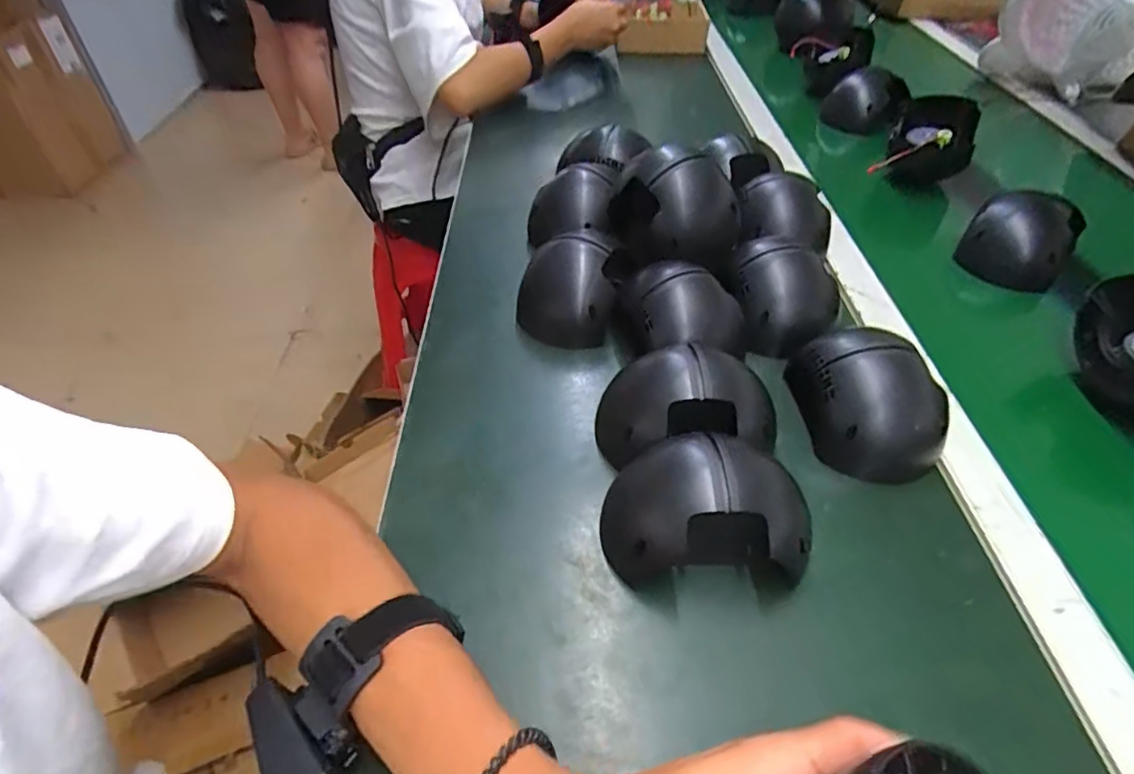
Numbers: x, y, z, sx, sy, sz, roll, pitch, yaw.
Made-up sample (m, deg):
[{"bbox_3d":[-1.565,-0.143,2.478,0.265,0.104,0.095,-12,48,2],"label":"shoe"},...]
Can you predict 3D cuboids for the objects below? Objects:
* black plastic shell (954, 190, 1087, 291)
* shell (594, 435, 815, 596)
[{"bbox_3d":[0.454,-0.143,0.608,0.104,0.093,0.047,34,55,31],"label":"black plastic shell"},{"bbox_3d":[0.087,0.077,0.378,0.128,0.064,0.086,-2,44,1],"label":"shell"}]

